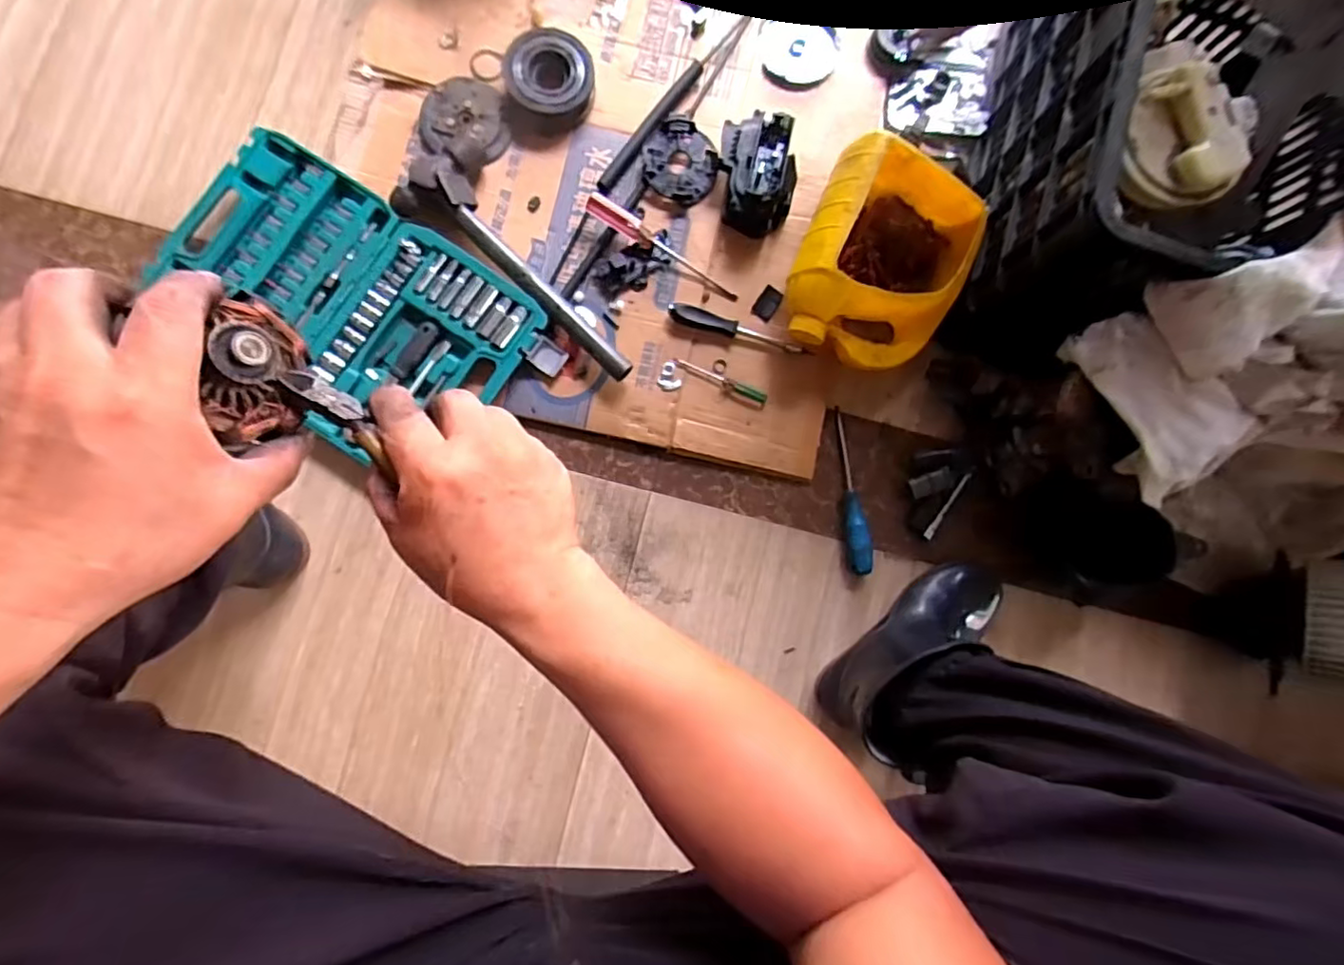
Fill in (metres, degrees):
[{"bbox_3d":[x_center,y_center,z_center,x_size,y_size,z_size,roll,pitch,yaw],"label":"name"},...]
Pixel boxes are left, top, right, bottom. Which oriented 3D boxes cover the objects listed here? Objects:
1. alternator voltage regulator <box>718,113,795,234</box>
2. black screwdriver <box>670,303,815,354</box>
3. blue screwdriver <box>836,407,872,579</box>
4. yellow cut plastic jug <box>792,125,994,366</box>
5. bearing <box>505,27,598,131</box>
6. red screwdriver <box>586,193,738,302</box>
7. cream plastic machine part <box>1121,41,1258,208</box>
[{"bbox_3d":[0.098,-0.351,0.704,0.080,0.068,0.121,-5,85,-5],"label":"alternator voltage regulator"},{"bbox_3d":[0.078,-0.175,0.710,0.166,0.025,0.018,16,83,-3],"label":"black screwdriver"},{"bbox_3d":[0.213,0.010,0.725,0.028,0.031,0.192,-2,84,-5],"label":"blue screwdriver"},{"bbox_3d":[0.232,-0.241,0.682,0.176,0.116,0.222,23,83,-2],"label":"yellow cut plastic jug"},{"bbox_3d":[-0.144,-0.471,0.726,0.104,0.037,0.107,0,84,-5],"label":"bearing"},{"bbox_3d":[-0.010,-0.271,0.716,0.197,0.021,0.021,30,82,-7],"label":"red screwdriver"},{"bbox_3d":[0.430,-0.294,0.521,0.095,0.039,0.116,13,82,-1],"label":"cream plastic machine part"}]

